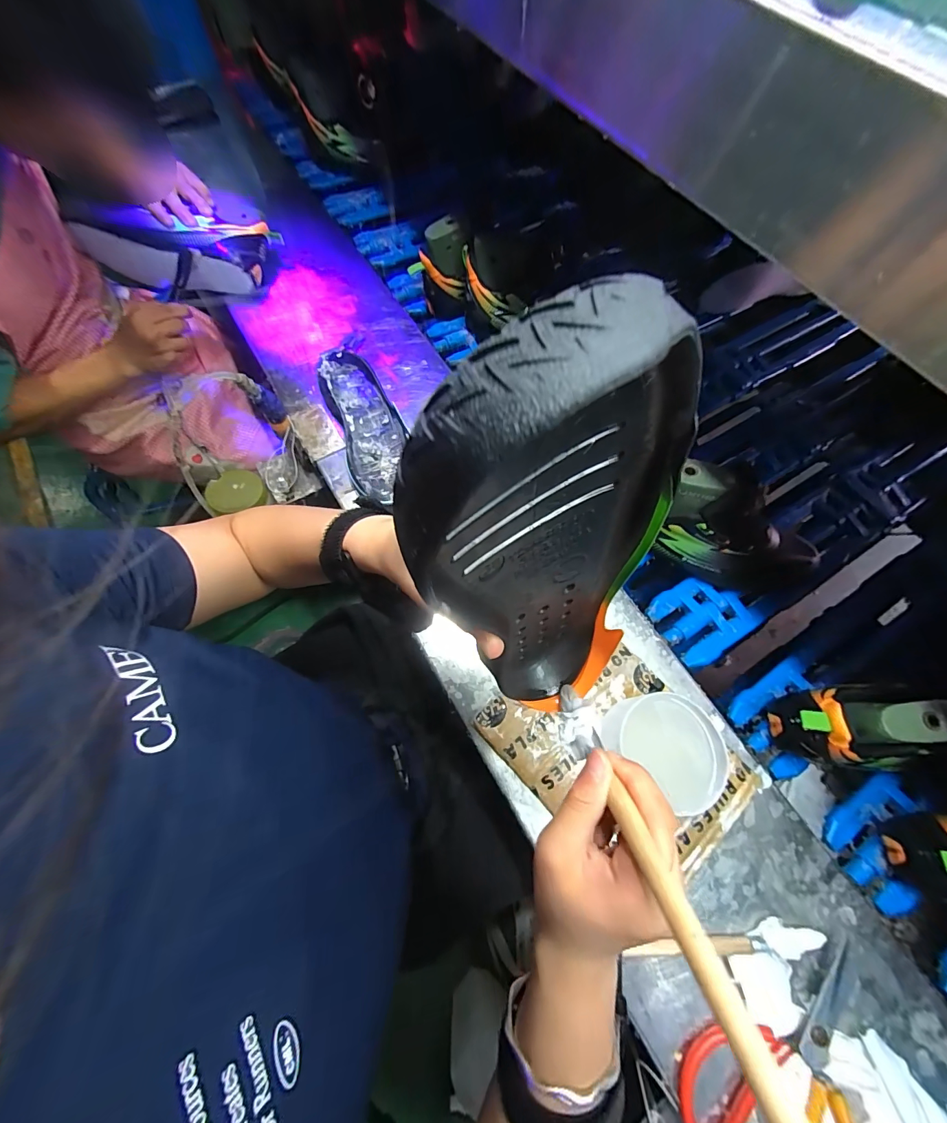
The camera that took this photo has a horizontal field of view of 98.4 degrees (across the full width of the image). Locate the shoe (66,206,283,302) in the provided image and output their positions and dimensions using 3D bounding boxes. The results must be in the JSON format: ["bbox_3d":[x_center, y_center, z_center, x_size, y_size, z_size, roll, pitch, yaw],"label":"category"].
[{"bbox_3d":[-0.430,-0.446,0.597,0.253,0.102,0.104,-7,70,-4],"label":"shoe"}]

